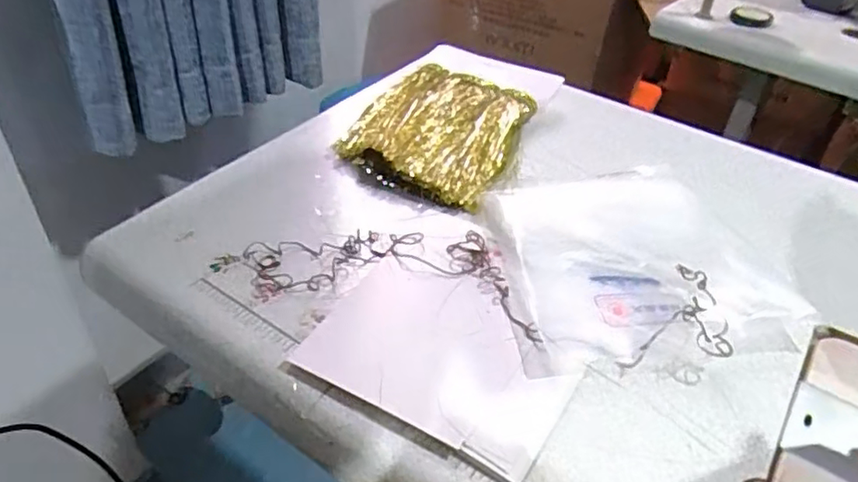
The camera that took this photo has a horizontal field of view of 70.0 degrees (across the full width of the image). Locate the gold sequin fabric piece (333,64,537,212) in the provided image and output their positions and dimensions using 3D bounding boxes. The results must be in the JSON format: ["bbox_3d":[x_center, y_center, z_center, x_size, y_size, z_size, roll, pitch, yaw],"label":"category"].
[{"bbox_3d":[0.009,-0.115,0.624,0.169,0.039,0.200,20,42,19],"label":"gold sequin fabric piece"}]

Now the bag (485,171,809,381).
[{"bbox_3d":[0.160,0.011,0.488,0.210,0.035,0.202,-2,40,-7],"label":"bag"}]

